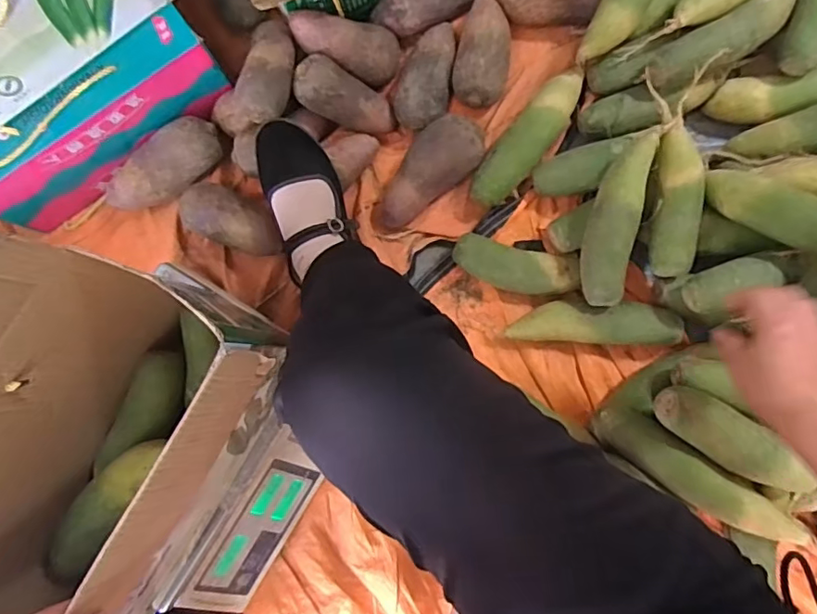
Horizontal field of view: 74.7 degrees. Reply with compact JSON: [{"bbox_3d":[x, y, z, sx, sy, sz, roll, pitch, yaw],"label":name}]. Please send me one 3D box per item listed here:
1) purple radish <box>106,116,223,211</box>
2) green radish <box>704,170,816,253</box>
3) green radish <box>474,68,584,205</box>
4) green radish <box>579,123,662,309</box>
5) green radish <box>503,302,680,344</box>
[{"bbox_3d":[-0.321,-0.183,0.703,0.161,0.062,0.063,-40,85,0],"label":"purple radish"},{"bbox_3d":[0.404,-0.109,0.585,0.050,0.043,0.169,-49,50,-1],"label":"green radish"},{"bbox_3d":[0.158,-0.223,0.685,0.056,0.052,0.212,38,89,5],"label":"green radish"},{"bbox_3d":[0.245,-0.105,0.637,0.057,0.070,0.201,13,87,4],"label":"green radish"},{"bbox_3d":[0.232,0.019,0.673,0.205,0.044,0.052,2,86,3],"label":"green radish"}]

